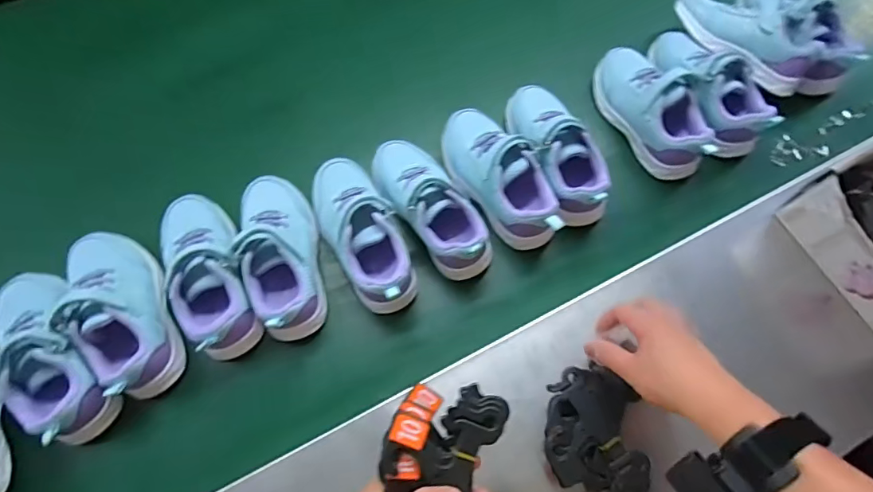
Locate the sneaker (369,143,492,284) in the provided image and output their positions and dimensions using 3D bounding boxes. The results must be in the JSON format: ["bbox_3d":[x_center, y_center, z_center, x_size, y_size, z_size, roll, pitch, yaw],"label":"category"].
[{"bbox_3d":[-0.009,-0.052,0.528,0.075,0.084,0.182,-32,72,-14],"label":"sneaker"}]

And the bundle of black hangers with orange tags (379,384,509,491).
[{"bbox_3d":[0.003,0.155,0.325,0.081,0.025,0.116,13,68,4],"label":"bundle of black hangers with orange tags"}]

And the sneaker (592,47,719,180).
[{"bbox_3d":[0.265,-0.177,0.579,0.075,0.065,0.193,-24,70,-11],"label":"sneaker"}]

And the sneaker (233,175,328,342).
[{"bbox_3d":[-0.171,0.002,0.501,0.077,0.072,0.186,-12,68,-6],"label":"sneaker"}]

